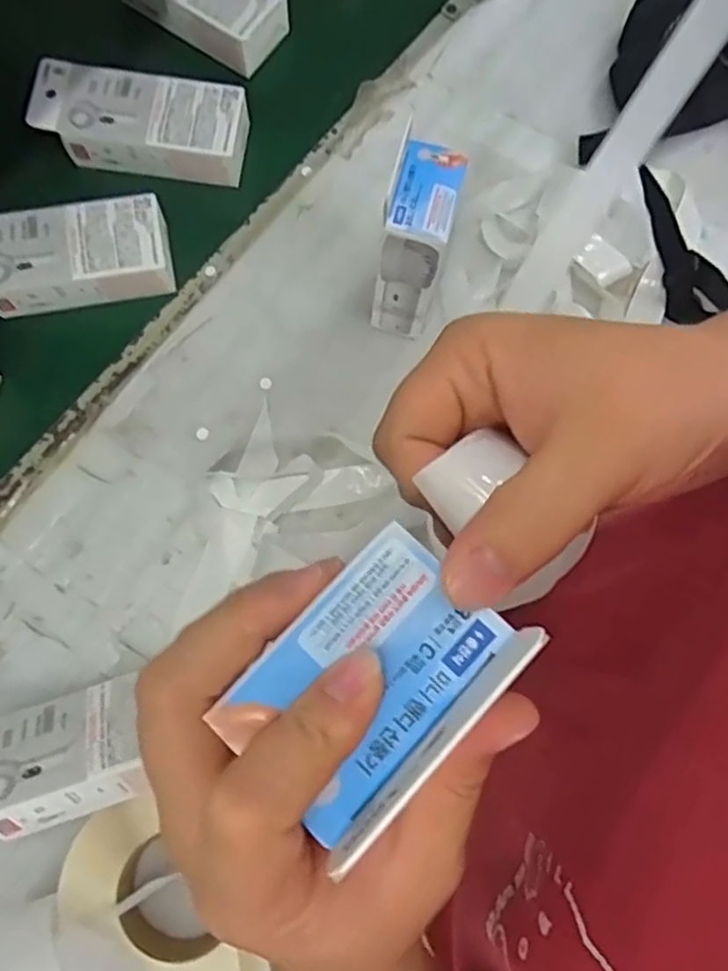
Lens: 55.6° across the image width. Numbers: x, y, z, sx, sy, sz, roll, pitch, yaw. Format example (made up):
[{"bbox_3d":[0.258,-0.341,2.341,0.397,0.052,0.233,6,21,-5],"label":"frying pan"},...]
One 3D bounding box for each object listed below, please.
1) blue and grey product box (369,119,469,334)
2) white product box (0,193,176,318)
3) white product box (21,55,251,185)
[{"bbox_3d":[0.038,-0.173,0.513,0.045,0.152,0.065,17,77,2],"label":"blue and grey product box"},{"bbox_3d":[-0.250,-0.188,0.571,0.174,0.046,0.071,-8,77,-4],"label":"white product box"},{"bbox_3d":[-0.191,-0.314,0.604,0.180,0.046,0.079,7,76,-1],"label":"white product box"}]

